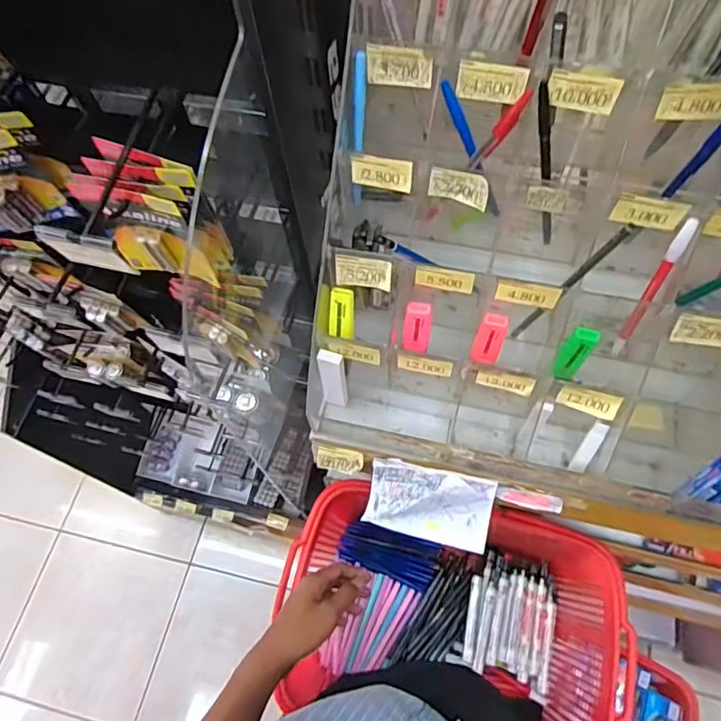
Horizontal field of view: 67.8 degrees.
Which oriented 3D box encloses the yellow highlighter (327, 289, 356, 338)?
[{"bbox_3d":[-0.019,-0.046,0.532,0.026,0.051,0.010,6,28,6],"label":"yellow highlighter"}]

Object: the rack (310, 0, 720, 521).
[{"bbox_3d":[0.182,-0.103,0.463,0.408,0.401,0.332,14,66,10],"label":"rack"}]

